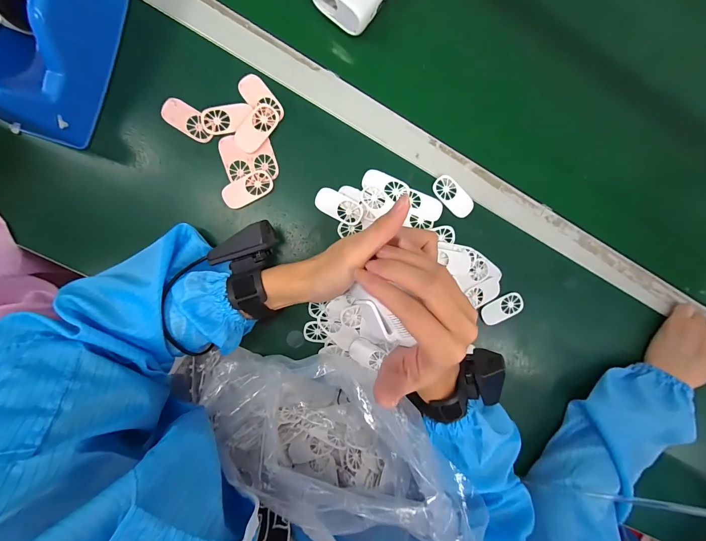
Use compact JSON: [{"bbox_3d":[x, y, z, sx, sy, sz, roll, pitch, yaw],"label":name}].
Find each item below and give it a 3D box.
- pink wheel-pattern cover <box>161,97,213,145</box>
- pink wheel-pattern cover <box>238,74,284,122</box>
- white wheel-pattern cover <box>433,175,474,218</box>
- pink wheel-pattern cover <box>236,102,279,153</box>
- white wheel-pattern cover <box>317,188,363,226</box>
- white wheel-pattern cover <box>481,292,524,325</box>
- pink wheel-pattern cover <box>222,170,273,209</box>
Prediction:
[{"bbox_3d":[-0.182,-0.166,0.343,0.056,0.004,0.028,32,92,-6],"label":"pink wheel-pattern cover"},{"bbox_3d":[-0.102,-0.193,0.348,0.029,0.004,0.057,-44,96,0],"label":"pink wheel-pattern cover"},{"bbox_3d":[0.125,-0.092,0.382,0.058,0.004,0.029,44,90,-6],"label":"white wheel-pattern cover"},{"bbox_3d":[-0.108,-0.160,0.350,0.030,0.004,0.058,36,91,-6],"label":"pink wheel-pattern cover"},{"bbox_3d":[-0.017,-0.076,0.368,0.057,0.006,0.029,27,92,-6],"label":"white wheel-pattern cover"},{"bbox_3d":[0.196,0.050,0.405,0.059,0.004,0.027,-26,96,-2],"label":"white wheel-pattern cover"},{"bbox_3d":[-0.121,-0.094,0.355,0.057,0.004,0.028,-30,96,-1],"label":"pink wheel-pattern cover"}]

